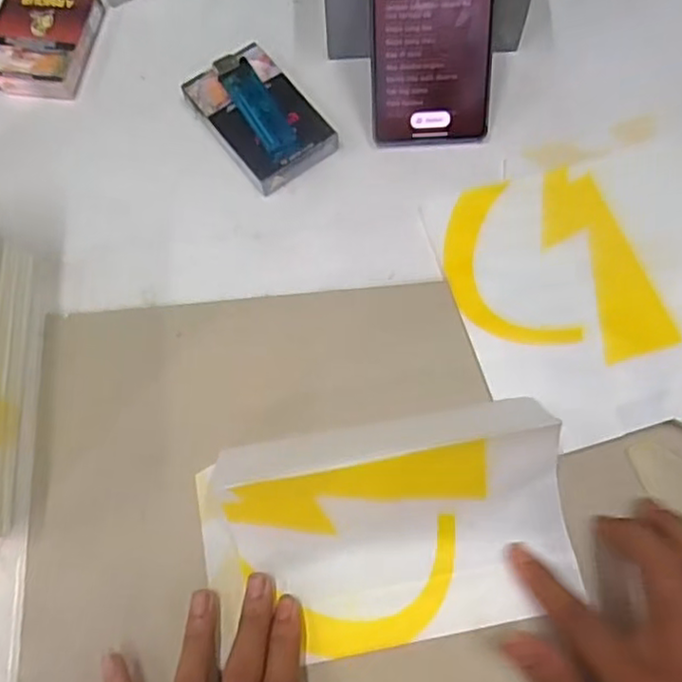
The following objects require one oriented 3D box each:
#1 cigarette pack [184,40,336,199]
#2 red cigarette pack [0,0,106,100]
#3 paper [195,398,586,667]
[{"bbox_3d":[-0.053,-0.150,0.445,0.062,0.021,0.096,-36,74,-10],"label":"cigarette pack"},{"bbox_3d":[-0.215,-0.216,0.477,0.067,0.019,0.088,9,71,5],"label":"red cigarette pack"},{"bbox_3d":[0.024,0.098,0.346,0.193,0.045,0.113,-11,71,-2],"label":"paper"}]

